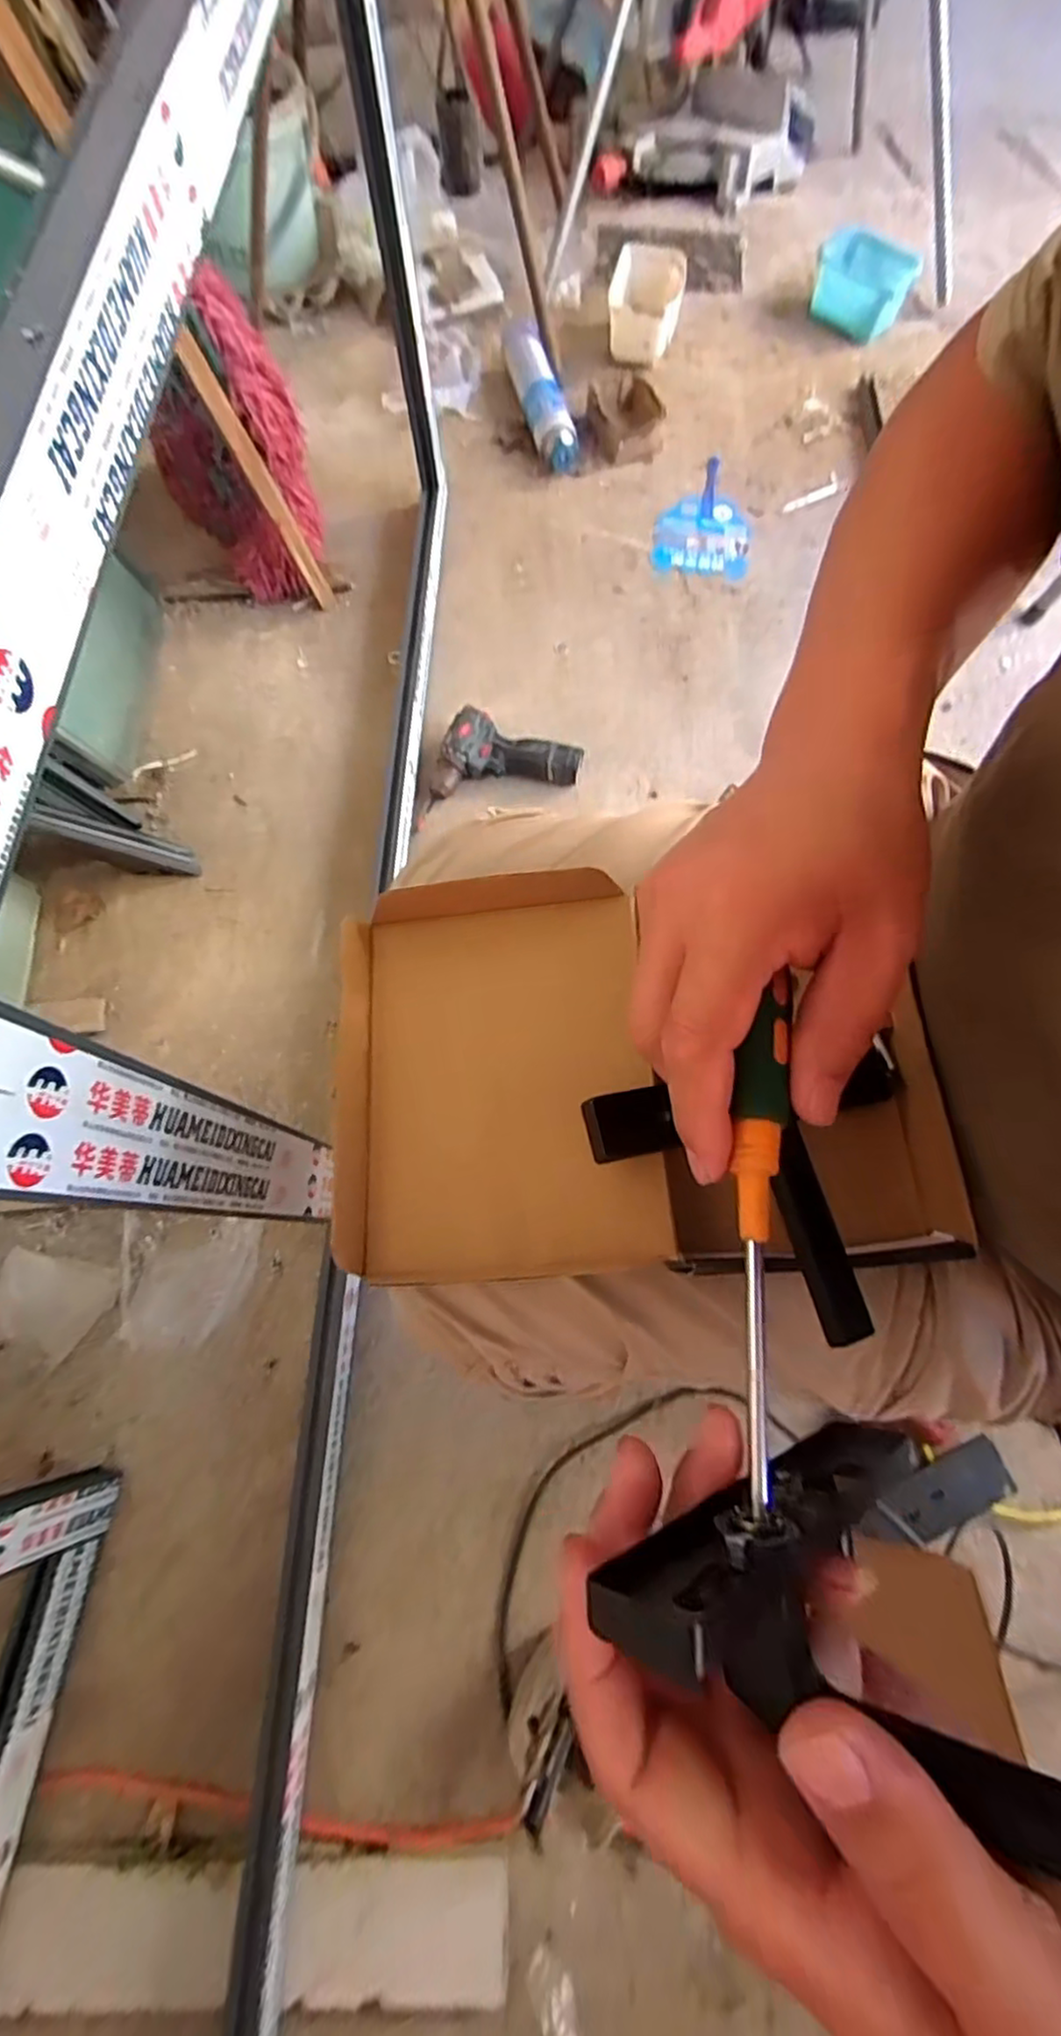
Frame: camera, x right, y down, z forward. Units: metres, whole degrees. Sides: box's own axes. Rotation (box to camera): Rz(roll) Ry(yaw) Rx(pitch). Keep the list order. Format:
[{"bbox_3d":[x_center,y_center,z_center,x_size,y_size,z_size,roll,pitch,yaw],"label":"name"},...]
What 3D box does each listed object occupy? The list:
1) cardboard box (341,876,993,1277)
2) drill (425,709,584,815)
[{"bbox_3d":[0.059,0.025,0.347,0.306,0.053,0.193,-2,73,-2],"label":"cardboard box"},{"bbox_3d":[-0.045,-0.397,1.016,0.227,0.057,0.128,-12,74,-5],"label":"drill"}]

